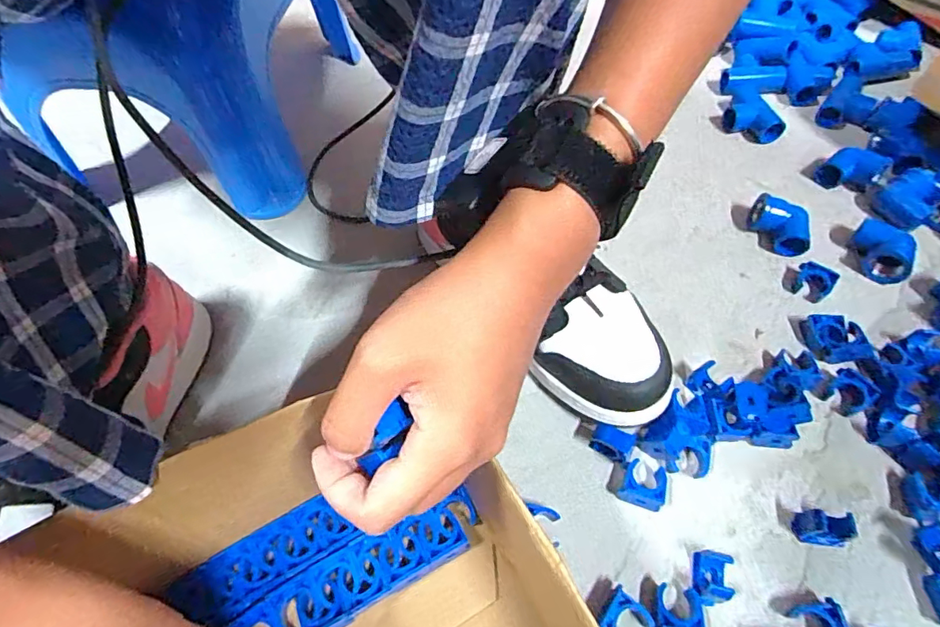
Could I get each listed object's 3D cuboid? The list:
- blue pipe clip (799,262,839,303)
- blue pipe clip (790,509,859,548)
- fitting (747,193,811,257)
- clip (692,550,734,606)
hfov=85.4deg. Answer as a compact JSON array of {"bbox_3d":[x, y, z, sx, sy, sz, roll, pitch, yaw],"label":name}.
[{"bbox_3d":[0.283,-0.027,0.420,0.028,0.017,0.024,37,65,22],"label":"blue pipe clip"},{"bbox_3d":[0.218,0.132,0.316,0.024,0.027,0.018,8,58,7],"label":"blue pipe clip"},{"bbox_3d":[0.270,-0.076,0.447,0.057,0.032,0.036,37,65,22],"label":"fitting"},{"bbox_3d":[0.145,0.159,0.306,0.017,0.020,0.030,14,59,11],"label":"clip"}]

